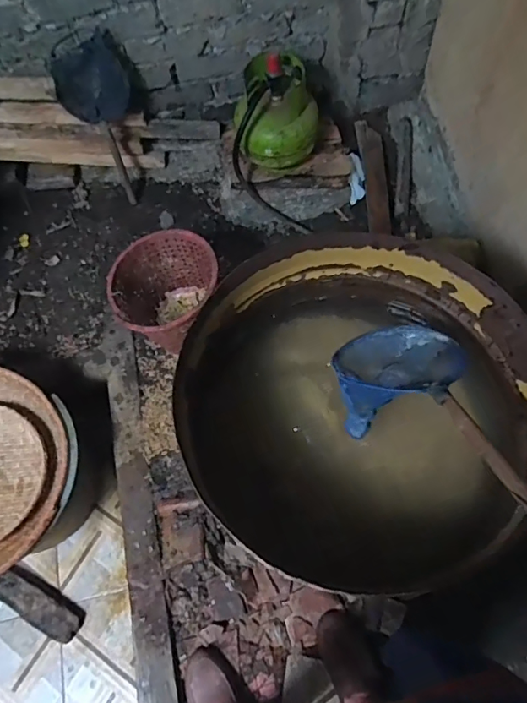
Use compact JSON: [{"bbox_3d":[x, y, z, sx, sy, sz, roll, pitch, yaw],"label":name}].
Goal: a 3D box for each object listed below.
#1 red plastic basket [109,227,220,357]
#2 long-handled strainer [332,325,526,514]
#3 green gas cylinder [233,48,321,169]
[{"bbox_3d":[-0.268,-0.152,1.384,0.258,0.267,0.281,-1,66,3],"label":"red plastic basket"},{"bbox_3d":[0.299,0.171,0.627,0.202,0.129,0.727,-19,29,-5],"label":"long-handled strainer"},{"bbox_3d":[0.037,-0.725,1.467,0.235,0.273,0.231,-1,66,3],"label":"green gas cylinder"}]

